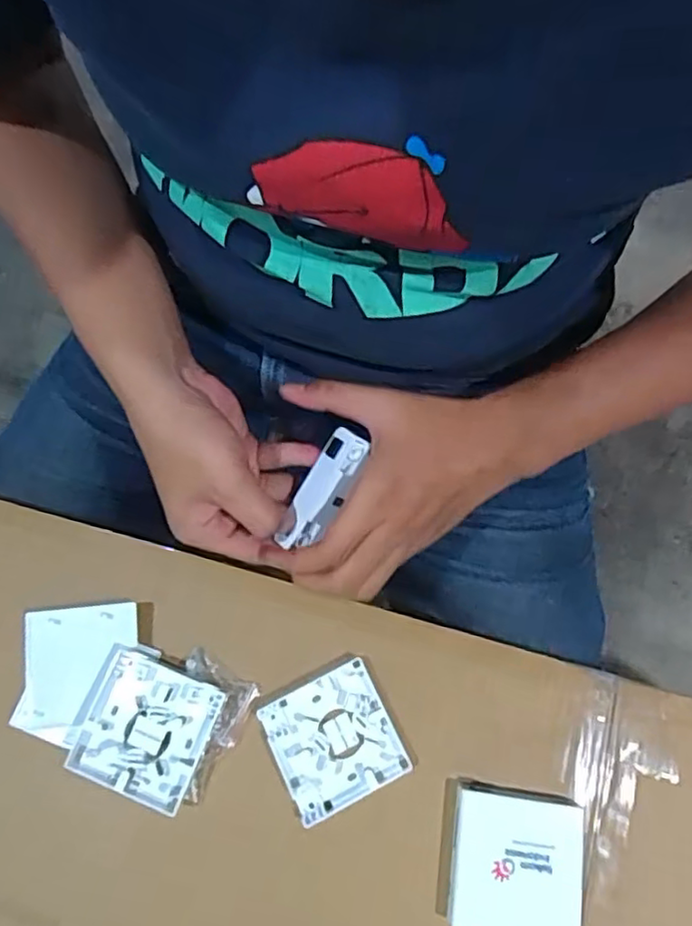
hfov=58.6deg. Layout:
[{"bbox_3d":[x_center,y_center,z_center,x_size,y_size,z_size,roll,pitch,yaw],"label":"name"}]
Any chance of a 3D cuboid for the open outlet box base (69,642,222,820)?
[{"bbox_3d":[-0.145,0.192,0.450,0.089,0.020,0.087,21,73,7],"label":"open outlet box base"}]

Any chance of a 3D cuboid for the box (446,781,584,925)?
[{"bbox_3d":[0.117,0.275,0.429,0.085,0.028,0.088,9,72,3],"label":"box"}]

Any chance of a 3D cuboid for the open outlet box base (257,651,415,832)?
[{"bbox_3d":[-0.009,0.203,0.454,0.087,0.015,0.088,-25,73,-8],"label":"open outlet box base"}]

